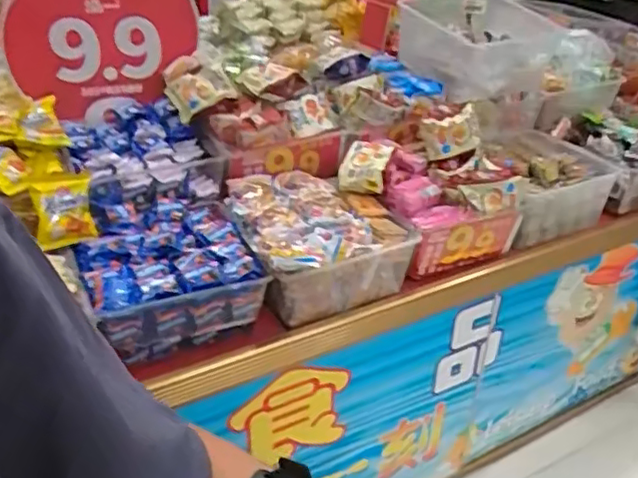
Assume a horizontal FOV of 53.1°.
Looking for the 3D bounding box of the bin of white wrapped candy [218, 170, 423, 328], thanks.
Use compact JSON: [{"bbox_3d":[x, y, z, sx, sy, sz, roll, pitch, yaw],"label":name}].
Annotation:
[{"bbox_3d":[-0.016,0.000,1.189,0.270,0.159,0.267,-16,36,-26],"label":"bin of white wrapped candy"}]

